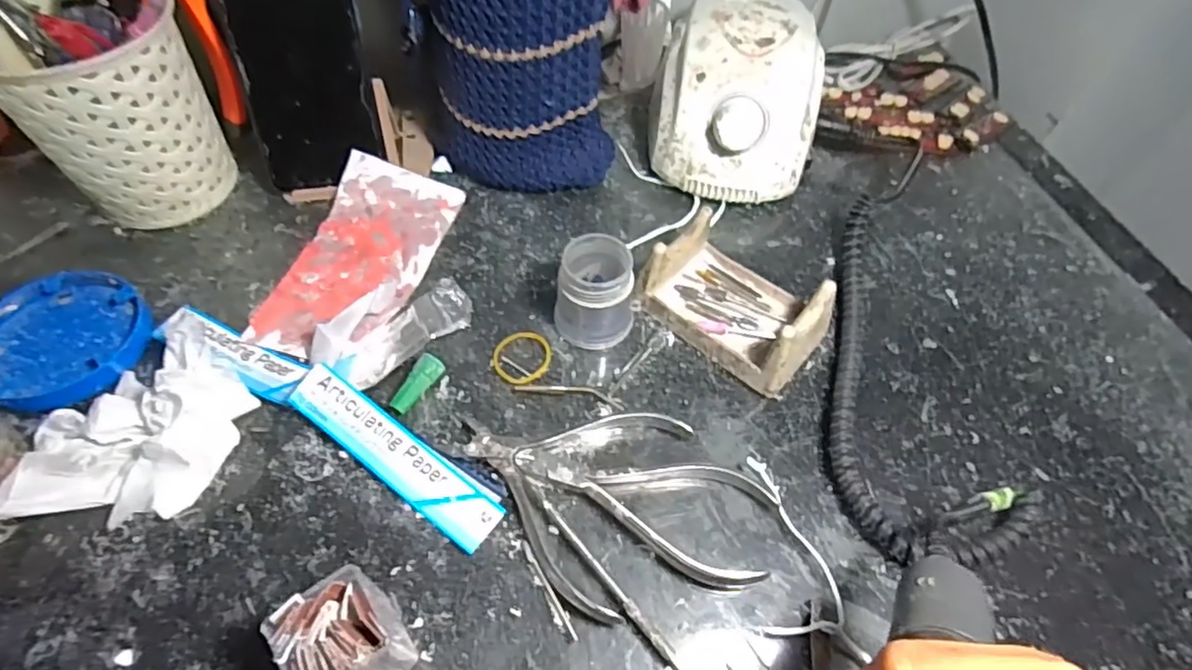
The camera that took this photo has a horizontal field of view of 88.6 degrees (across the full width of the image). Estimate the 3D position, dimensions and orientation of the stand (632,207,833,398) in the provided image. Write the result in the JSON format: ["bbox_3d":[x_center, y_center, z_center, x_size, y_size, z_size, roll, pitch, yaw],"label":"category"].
[{"bbox_3d":[0.080,-0.020,0.341,0.064,0.043,0.095,-37,65,-25],"label":"stand"}]

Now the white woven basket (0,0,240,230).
[{"bbox_3d":[-0.277,-0.128,0.355,0.095,0.108,0.089,35,60,19],"label":"white woven basket"}]

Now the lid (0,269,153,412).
[{"bbox_3d":[-0.280,0.002,0.320,0.082,0.014,0.077,2,55,-3],"label":"lid"}]

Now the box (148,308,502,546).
[{"bbox_3d":[-0.094,0.056,0.288,0.112,0.022,0.026,32,59,17],"label":"box"}]

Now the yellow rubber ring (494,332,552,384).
[{"bbox_3d":[-0.040,0.011,0.335,0.031,0.004,0.034,2,55,-3],"label":"yellow rubber ring"}]

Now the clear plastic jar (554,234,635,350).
[{"bbox_3d":[0.000,-0.023,0.334,0.041,0.050,0.041,2,55,-3],"label":"clear plastic jar"}]

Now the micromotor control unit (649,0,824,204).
[{"bbox_3d":[0.093,-0.164,0.418,0.107,0.083,0.139,11,55,4],"label":"micromotor control unit"}]

